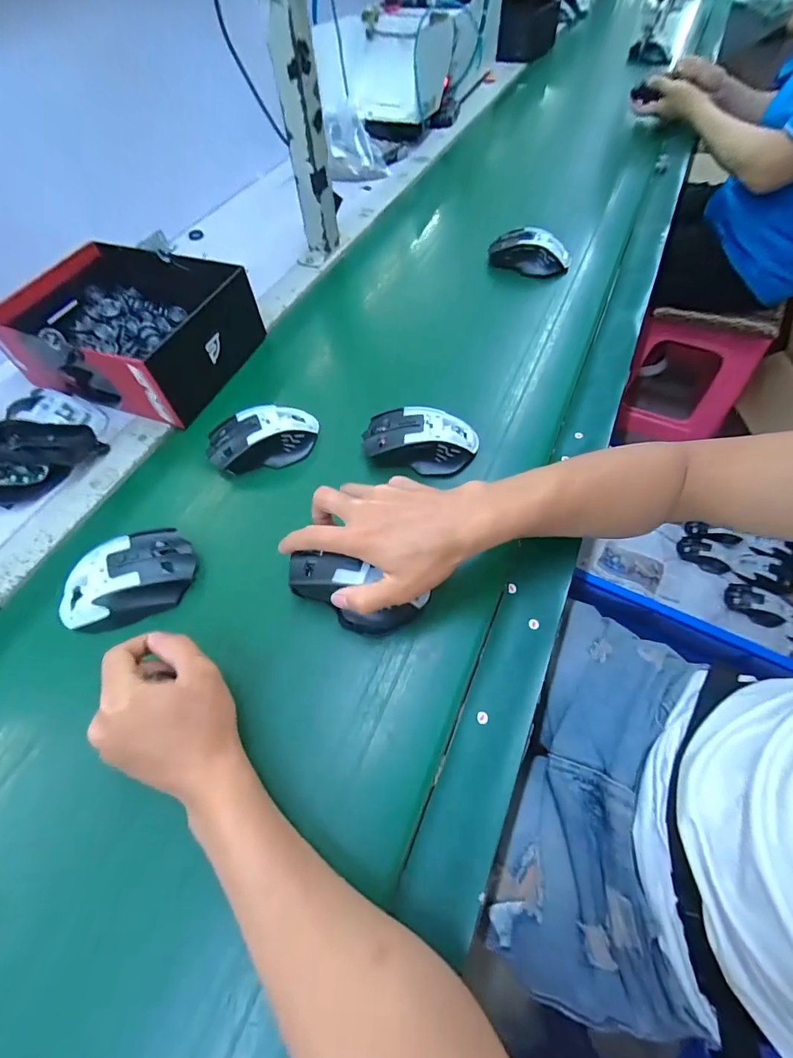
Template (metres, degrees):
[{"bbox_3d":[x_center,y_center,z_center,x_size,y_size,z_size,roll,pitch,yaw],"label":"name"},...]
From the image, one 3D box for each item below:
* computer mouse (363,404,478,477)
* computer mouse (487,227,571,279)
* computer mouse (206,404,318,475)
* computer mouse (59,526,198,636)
[{"bbox_3d":[0.025,-0.093,0.446,0.113,0.036,0.061,6,57,7],"label":"computer mouse"},{"bbox_3d":[0.191,-0.394,0.631,0.116,0.047,0.052,11,57,10],"label":"computer mouse"},{"bbox_3d":[-0.141,-0.097,0.463,0.113,0.037,0.059,-17,57,-8],"label":"computer mouse"},{"bbox_3d":[-0.234,0.045,0.379,0.113,0.037,0.067,-27,59,-15],"label":"computer mouse"}]

